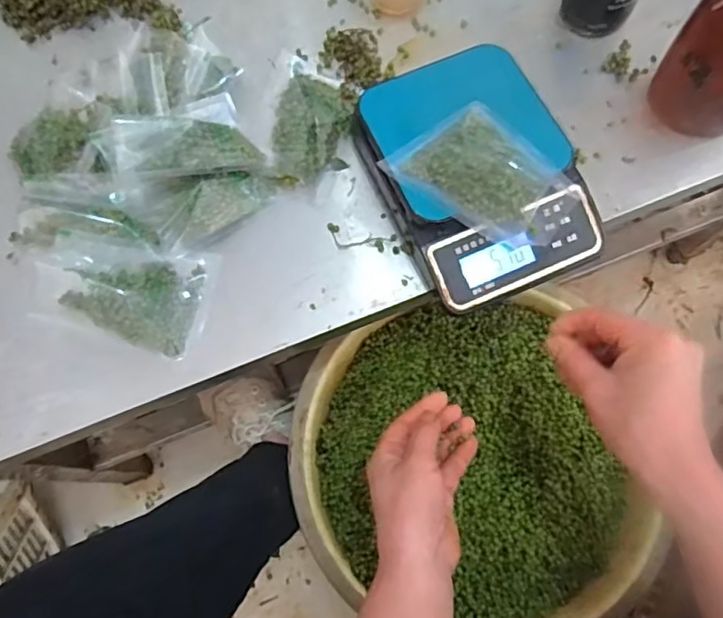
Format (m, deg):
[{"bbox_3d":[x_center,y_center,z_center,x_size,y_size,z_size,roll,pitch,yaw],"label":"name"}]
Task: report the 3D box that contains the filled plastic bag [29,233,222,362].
[{"bbox_3d":[-0.204,-0.018,0.493,0.140,0.035,0.092,10,72,5],"label":"filled plastic bag"}]

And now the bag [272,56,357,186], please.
[{"bbox_3d":[-0.046,-0.182,0.551,0.073,0.021,0.139,1,72,3],"label":"bag"}]

